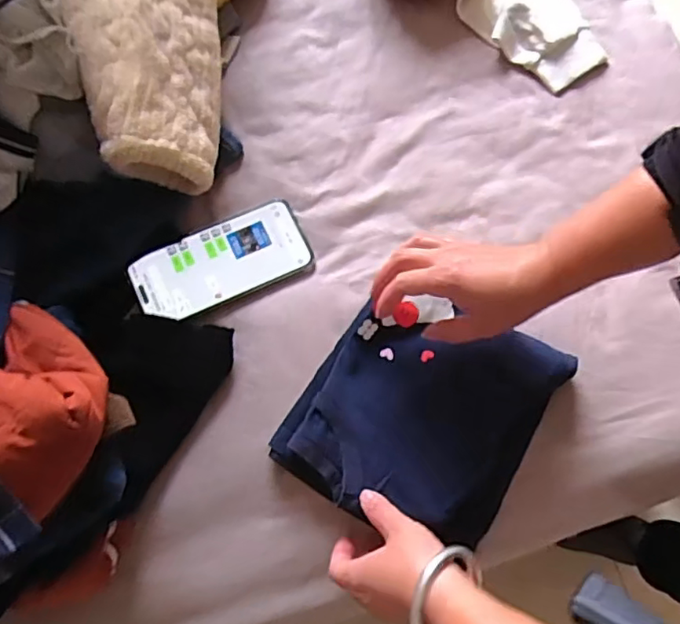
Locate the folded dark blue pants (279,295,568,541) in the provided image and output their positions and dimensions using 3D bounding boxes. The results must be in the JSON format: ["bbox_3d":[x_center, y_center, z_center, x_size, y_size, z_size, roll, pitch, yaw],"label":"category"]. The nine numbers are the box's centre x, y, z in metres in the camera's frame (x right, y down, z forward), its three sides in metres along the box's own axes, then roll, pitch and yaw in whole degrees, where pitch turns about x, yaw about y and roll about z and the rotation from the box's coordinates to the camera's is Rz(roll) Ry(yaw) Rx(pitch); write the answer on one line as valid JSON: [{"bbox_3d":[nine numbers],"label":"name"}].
[{"bbox_3d":[0.067,0.082,0.502,0.181,0.028,0.195,30,74,9],"label":"folded dark blue pants"}]

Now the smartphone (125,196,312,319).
[{"bbox_3d":[-0.110,-0.046,0.549,0.158,0.008,0.077,-23,74,-8],"label":"smartphone"}]

